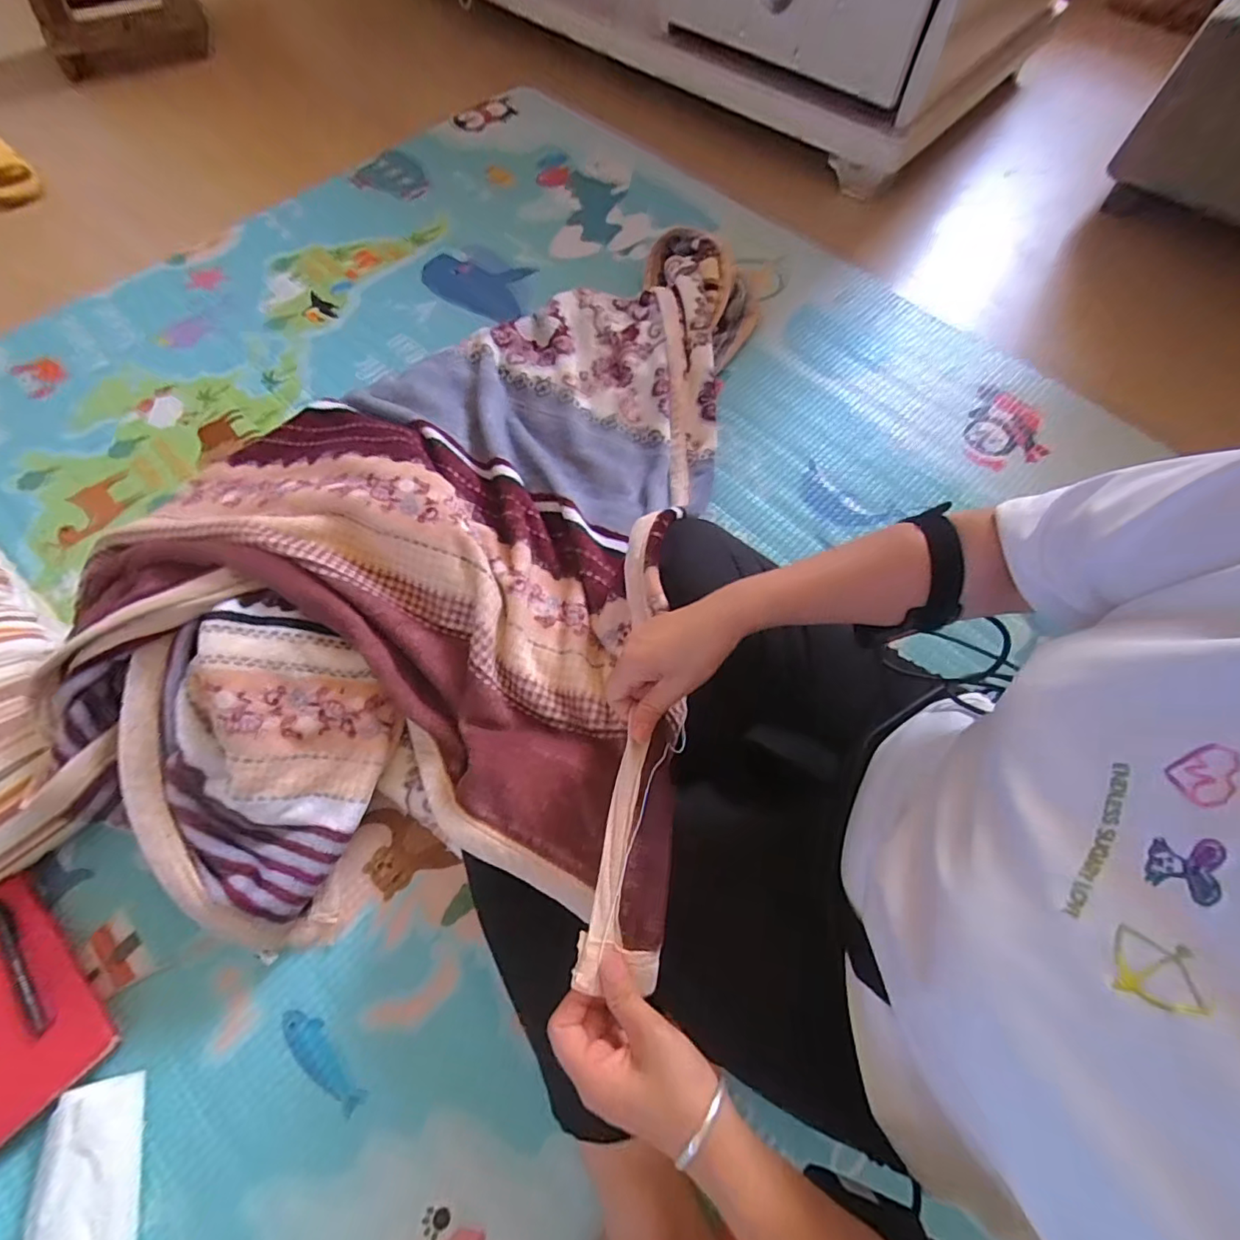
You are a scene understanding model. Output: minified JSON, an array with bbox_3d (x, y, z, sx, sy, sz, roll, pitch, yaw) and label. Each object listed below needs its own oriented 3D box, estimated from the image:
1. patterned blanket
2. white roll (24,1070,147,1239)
[{"bbox_3d":[-0.186,-0.160,0.622,0.569,0.182,0.895,8,67,4],"label":"patterned blanket"},{"bbox_3d":[-0.440,0.468,0.455,0.057,0.037,0.139,-13,67,-5],"label":"white roll"}]

